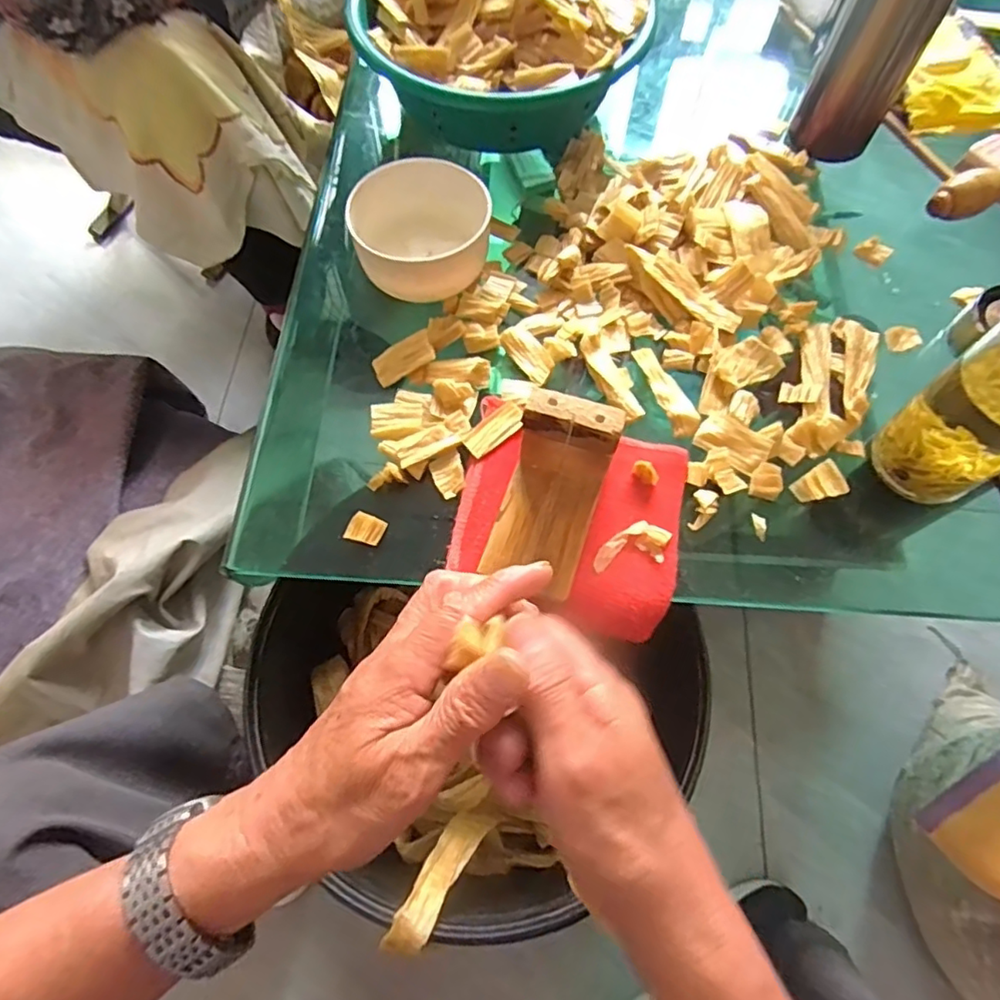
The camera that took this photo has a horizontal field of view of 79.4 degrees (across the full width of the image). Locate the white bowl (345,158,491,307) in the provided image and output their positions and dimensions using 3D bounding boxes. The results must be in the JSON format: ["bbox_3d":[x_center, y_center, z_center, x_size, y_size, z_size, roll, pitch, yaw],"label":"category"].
[{"bbox_3d":[-0.067,-0.222,0.488,0.107,0.057,0.117,0,67,0],"label":"white bowl"}]

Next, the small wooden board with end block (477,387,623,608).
[{"bbox_3d":[0.031,-0.001,0.376,0.059,0.072,0.106,18,69,8],"label":"small wooden board with end block"}]

